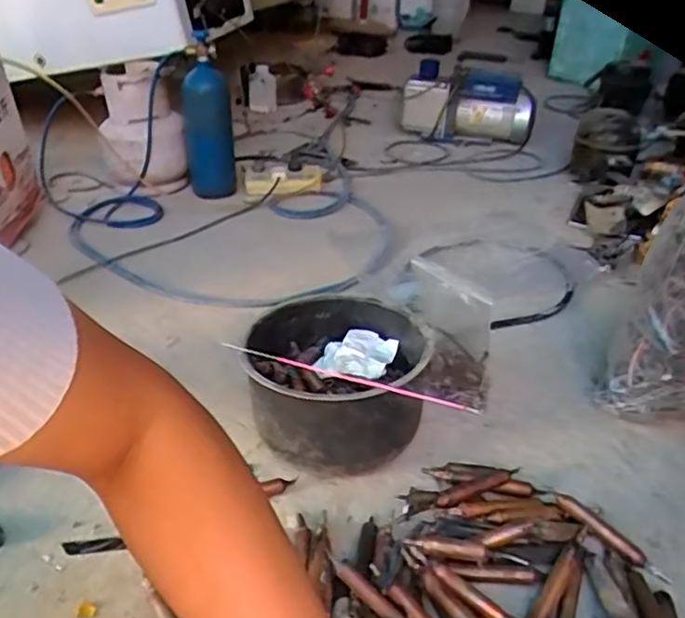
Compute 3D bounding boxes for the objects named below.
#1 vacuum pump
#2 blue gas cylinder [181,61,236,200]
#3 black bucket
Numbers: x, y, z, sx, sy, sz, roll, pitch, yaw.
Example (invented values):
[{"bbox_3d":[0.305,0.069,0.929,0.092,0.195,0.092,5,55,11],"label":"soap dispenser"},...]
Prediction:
[{"bbox_3d":[0.355,-0.591,1.872,0.374,0.217,0.150,11,35,18],"label":"vacuum pump"},{"bbox_3d":[-0.310,-0.408,1.481,0.110,0.291,0.090,-5,32,-11],"label":"blue gas cylinder"},{"bbox_3d":[-0.007,0.097,0.807,0.214,0.141,0.217,-1,33,0],"label":"black bucket"}]

